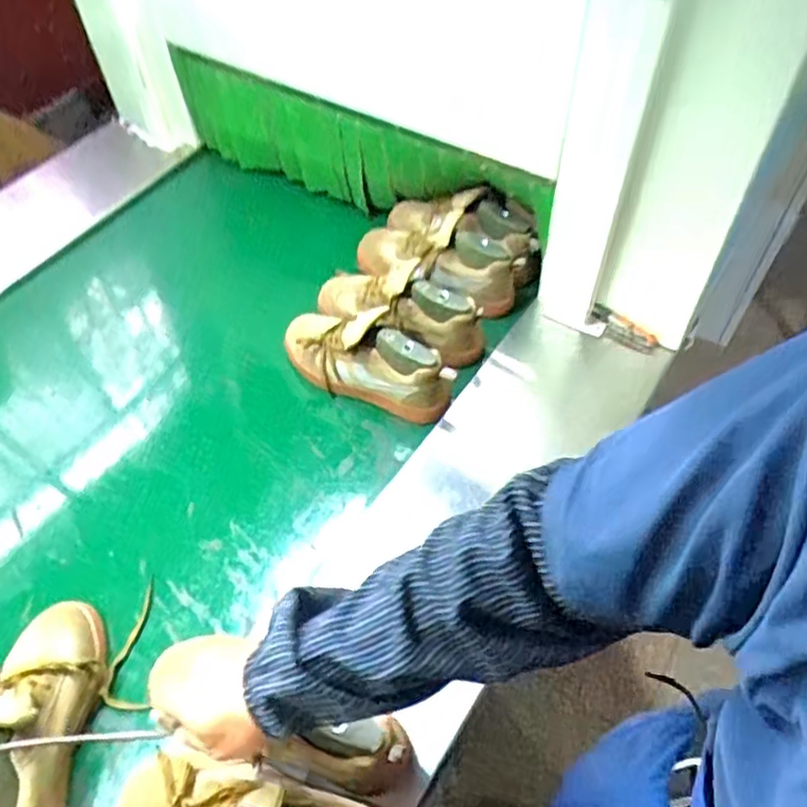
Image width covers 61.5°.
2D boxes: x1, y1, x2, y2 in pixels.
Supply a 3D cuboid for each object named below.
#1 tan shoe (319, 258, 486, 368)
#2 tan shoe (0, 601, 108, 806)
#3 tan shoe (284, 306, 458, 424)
[{"bbox_3d":[-0.009,-0.154,1.010,0.283,0.113,0.088,17,55,15],"label":"tan shoe"},{"bbox_3d":[-0.390,0.338,0.707,0.094,0.120,0.285,0,53,3],"label":"tan shoe"},{"bbox_3d":[-0.063,-0.067,0.969,0.279,0.126,0.092,30,60,23],"label":"tan shoe"}]

